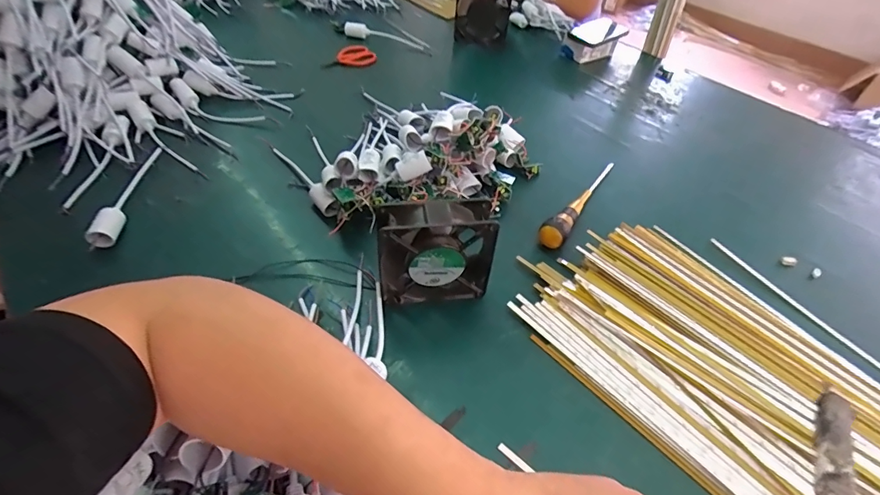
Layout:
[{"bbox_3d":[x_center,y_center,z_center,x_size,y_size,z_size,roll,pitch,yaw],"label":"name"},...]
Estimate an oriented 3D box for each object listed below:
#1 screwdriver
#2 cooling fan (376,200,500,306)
[{"bbox_3d":[0.200,-0.077,0.634,0.032,0.030,0.240,26,50,20],"label":"screwdriver"},{"bbox_3d":[-0.005,0.006,0.476,0.119,0.120,0.041,-5,47,-9],"label":"cooling fan"}]

